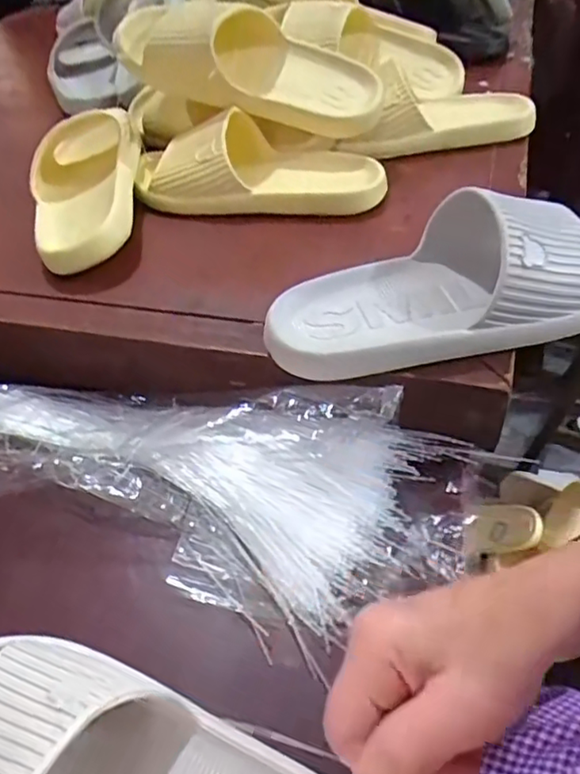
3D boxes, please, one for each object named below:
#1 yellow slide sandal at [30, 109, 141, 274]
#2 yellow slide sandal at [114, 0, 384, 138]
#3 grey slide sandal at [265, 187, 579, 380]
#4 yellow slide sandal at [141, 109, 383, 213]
[{"bbox_3d":[-0.193,-0.202,0.583,0.102,0.073,0.270,-13,43,-8],"label":"yellow slide sandal"},{"bbox_3d":[-0.035,-0.313,0.598,0.247,0.079,0.107,14,44,-4],"label":"yellow slide sandal"},{"bbox_3d":[0.113,-0.082,0.418,0.269,0.063,0.109,-11,43,-5],"label":"grey slide sandal"},{"bbox_3d":[-0.037,-0.207,0.573,0.243,0.064,0.092,0,43,7],"label":"yellow slide sandal"}]

